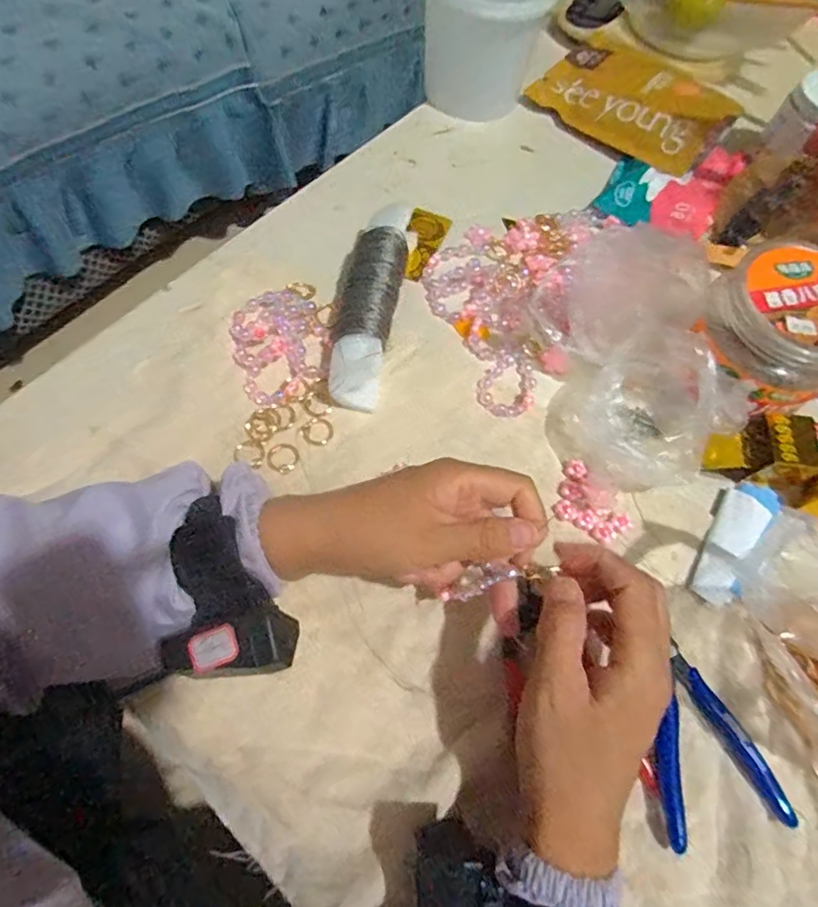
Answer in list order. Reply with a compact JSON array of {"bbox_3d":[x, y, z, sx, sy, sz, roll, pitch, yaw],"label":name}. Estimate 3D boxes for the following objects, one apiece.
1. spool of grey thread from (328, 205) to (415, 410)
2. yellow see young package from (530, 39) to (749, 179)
[{"bbox_3d":[-0.034,-0.125,0.437,0.049,0.046,0.188,8,65,0],"label":"spool of grey thread"},{"bbox_3d":[0.229,-0.367,0.561,0.186,0.044,0.102,40,69,14],"label":"yellow see young package"}]

